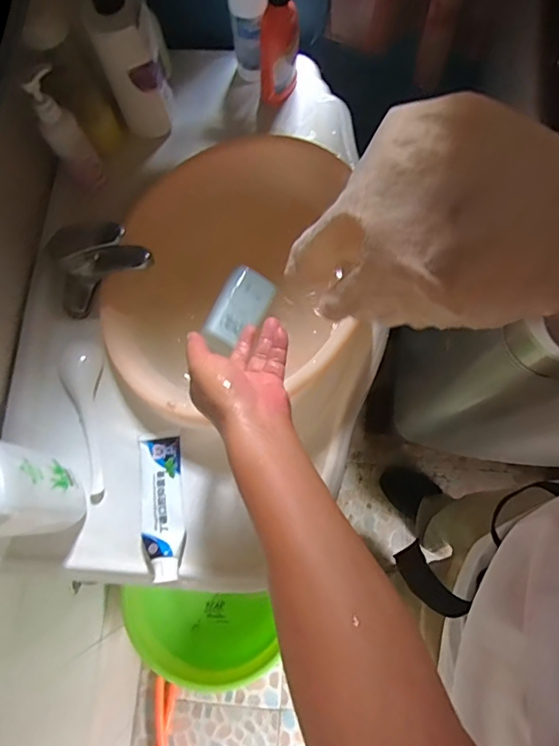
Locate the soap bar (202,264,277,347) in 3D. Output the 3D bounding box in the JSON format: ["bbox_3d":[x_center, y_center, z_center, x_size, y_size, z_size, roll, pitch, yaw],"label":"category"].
[{"bbox_3d":[-0.052,-0.082,0.638,0.061,0.029,0.100,30,73,-17],"label":"soap bar"}]

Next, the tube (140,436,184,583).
[{"bbox_3d":[-0.141,0.156,0.588,0.049,0.033,0.161,-8,75,2],"label":"tube"}]

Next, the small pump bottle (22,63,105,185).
[{"bbox_3d":[-0.268,-0.299,0.628,0.047,0.153,0.038,-35,76,-5],"label":"small pump bottle"}]

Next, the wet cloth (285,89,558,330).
[{"bbox_3d":[0.123,-0.106,0.373,0.201,0.111,0.132,11,77,4],"label":"wet cloth"}]

